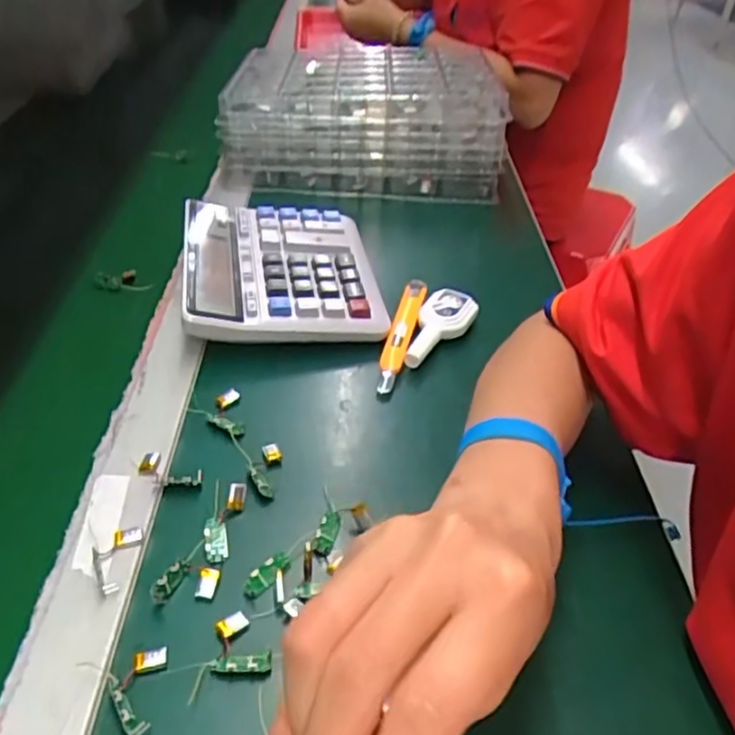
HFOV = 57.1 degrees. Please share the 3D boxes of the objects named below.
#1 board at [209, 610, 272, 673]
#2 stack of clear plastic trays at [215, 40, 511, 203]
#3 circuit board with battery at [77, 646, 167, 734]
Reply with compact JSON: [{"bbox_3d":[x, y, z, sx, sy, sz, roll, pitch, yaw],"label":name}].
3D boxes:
[{"bbox_3d":[-0.061,0.136,0.332,0.029,0.009,0.029,1,39,-4],"label":"board"},{"bbox_3d":[-0.003,-0.293,0.791,0.300,0.117,0.205,4,39,1],"label":"stack of clear plastic trays"},{"bbox_3d":[-0.112,0.149,0.308,0.038,0.008,0.040,-6,40,-11],"label":"circuit board with battery"}]

